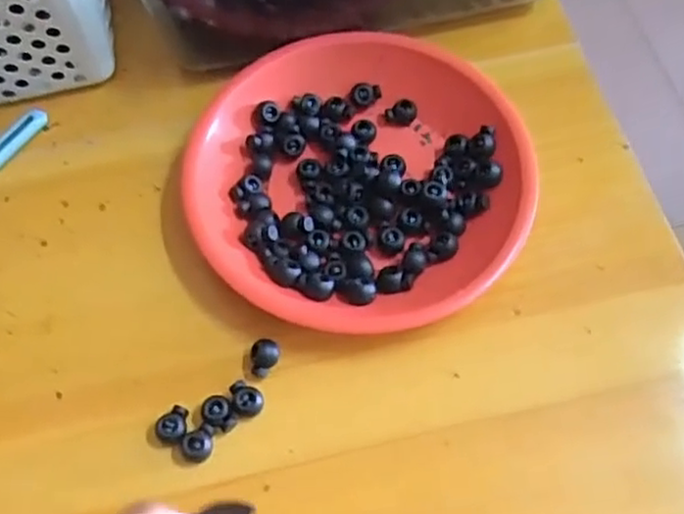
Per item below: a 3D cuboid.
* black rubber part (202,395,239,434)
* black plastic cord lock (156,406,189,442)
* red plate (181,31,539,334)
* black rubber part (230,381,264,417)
[{"bbox_3d":[-0.063,0.080,0.363,0.015,0.009,0.019,-31,68,-12],"label":"black rubber part"},{"bbox_3d":[-0.086,0.085,0.363,0.015,0.011,0.018,1,65,2],"label":"black plastic cord lock"},{"bbox_3d":[0.010,-0.046,0.415,0.185,0.027,0.186,-1,65,1],"label":"red plate"},{"bbox_3d":[-0.050,0.074,0.367,0.019,0.009,0.015,26,68,13],"label":"black rubber part"}]

